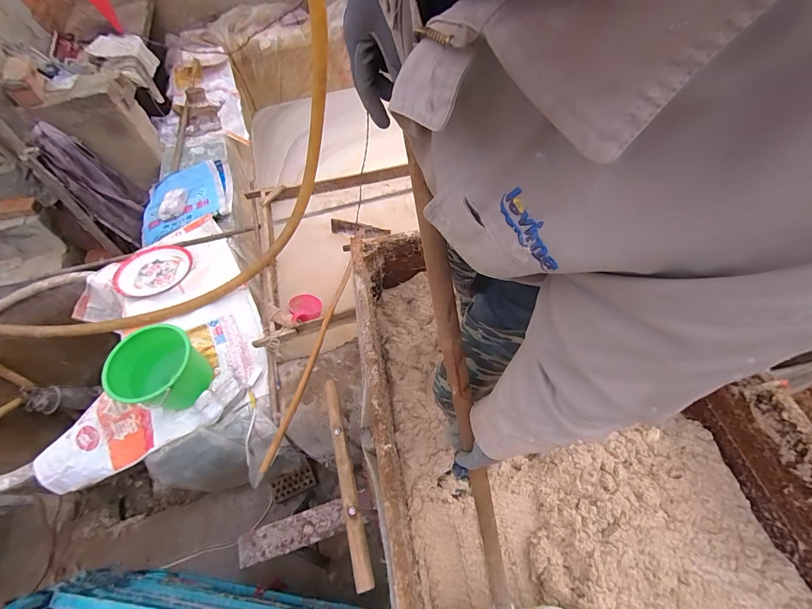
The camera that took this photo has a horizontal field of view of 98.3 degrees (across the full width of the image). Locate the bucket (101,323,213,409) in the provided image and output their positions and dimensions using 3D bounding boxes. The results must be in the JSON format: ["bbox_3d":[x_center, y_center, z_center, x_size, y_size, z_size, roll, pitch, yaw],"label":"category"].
[{"bbox_3d":[-0.959,0.260,1.433,0.316,0.242,0.315,-2,59,3],"label":"bucket"}]

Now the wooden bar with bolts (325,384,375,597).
[{"bbox_3d":[-0.123,0.337,0.704,0.032,0.021,0.378,-16,59,-5],"label":"wooden bar with bolts"}]

